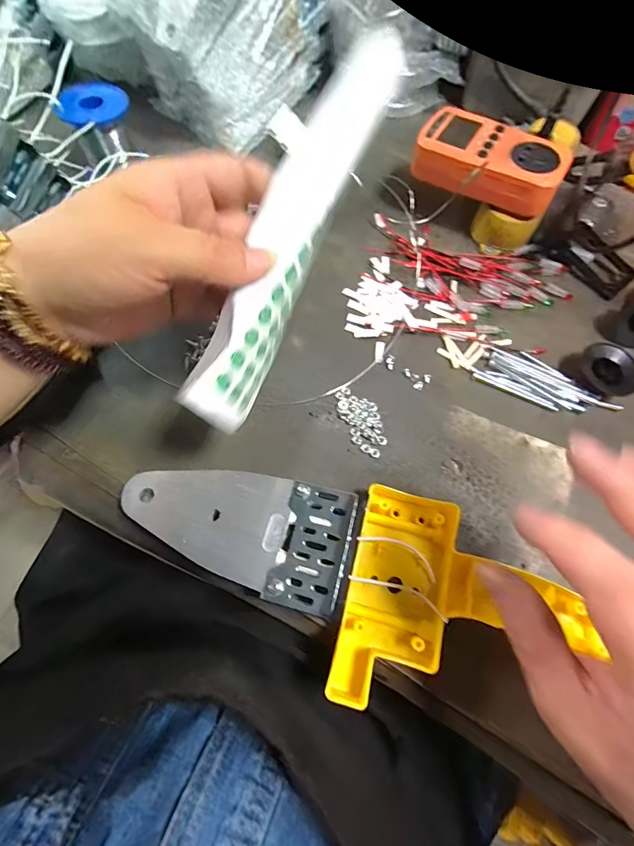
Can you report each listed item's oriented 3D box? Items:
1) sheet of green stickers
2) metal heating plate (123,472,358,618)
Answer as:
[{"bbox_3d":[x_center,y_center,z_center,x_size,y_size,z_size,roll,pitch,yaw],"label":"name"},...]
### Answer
[{"bbox_3d":[-0.010,-0.104,0.205,0.031,0.034,0.223,22,85,7],"label":"sheet of green stickers"},{"bbox_3d":[-0.055,0.065,0.249,0.152,0.016,0.072,11,71,10],"label":"metal heating plate"}]

